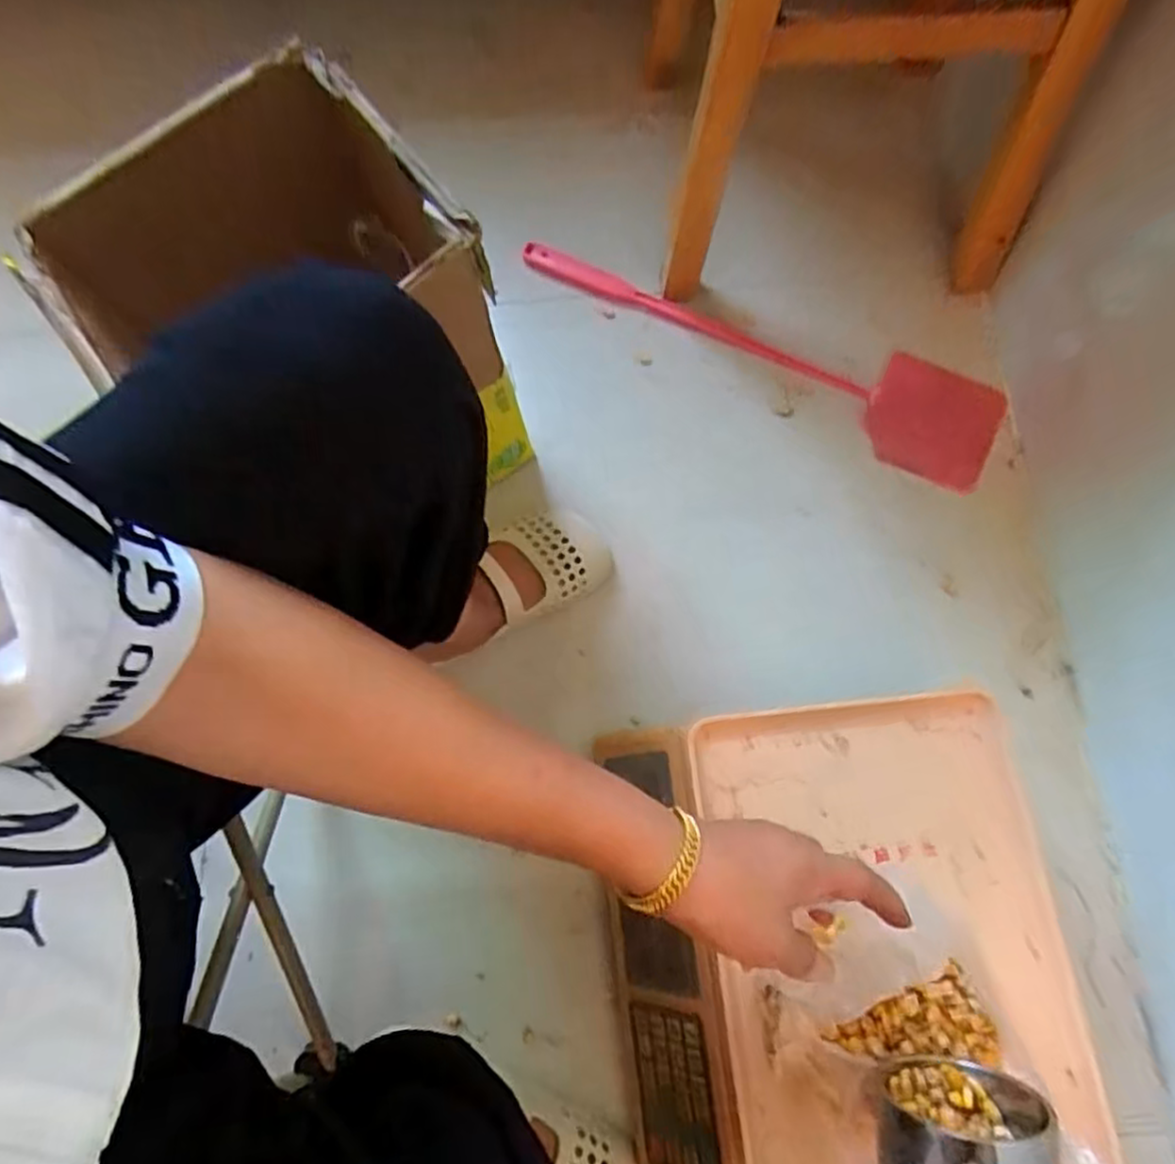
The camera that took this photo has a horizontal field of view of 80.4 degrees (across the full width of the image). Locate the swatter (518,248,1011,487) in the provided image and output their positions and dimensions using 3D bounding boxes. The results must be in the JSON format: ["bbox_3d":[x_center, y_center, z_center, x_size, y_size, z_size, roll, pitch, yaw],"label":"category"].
[{"bbox_3d":[0.179,-0.268,0.746,0.535,0.032,0.123,31,90,10],"label":"swatter"}]

